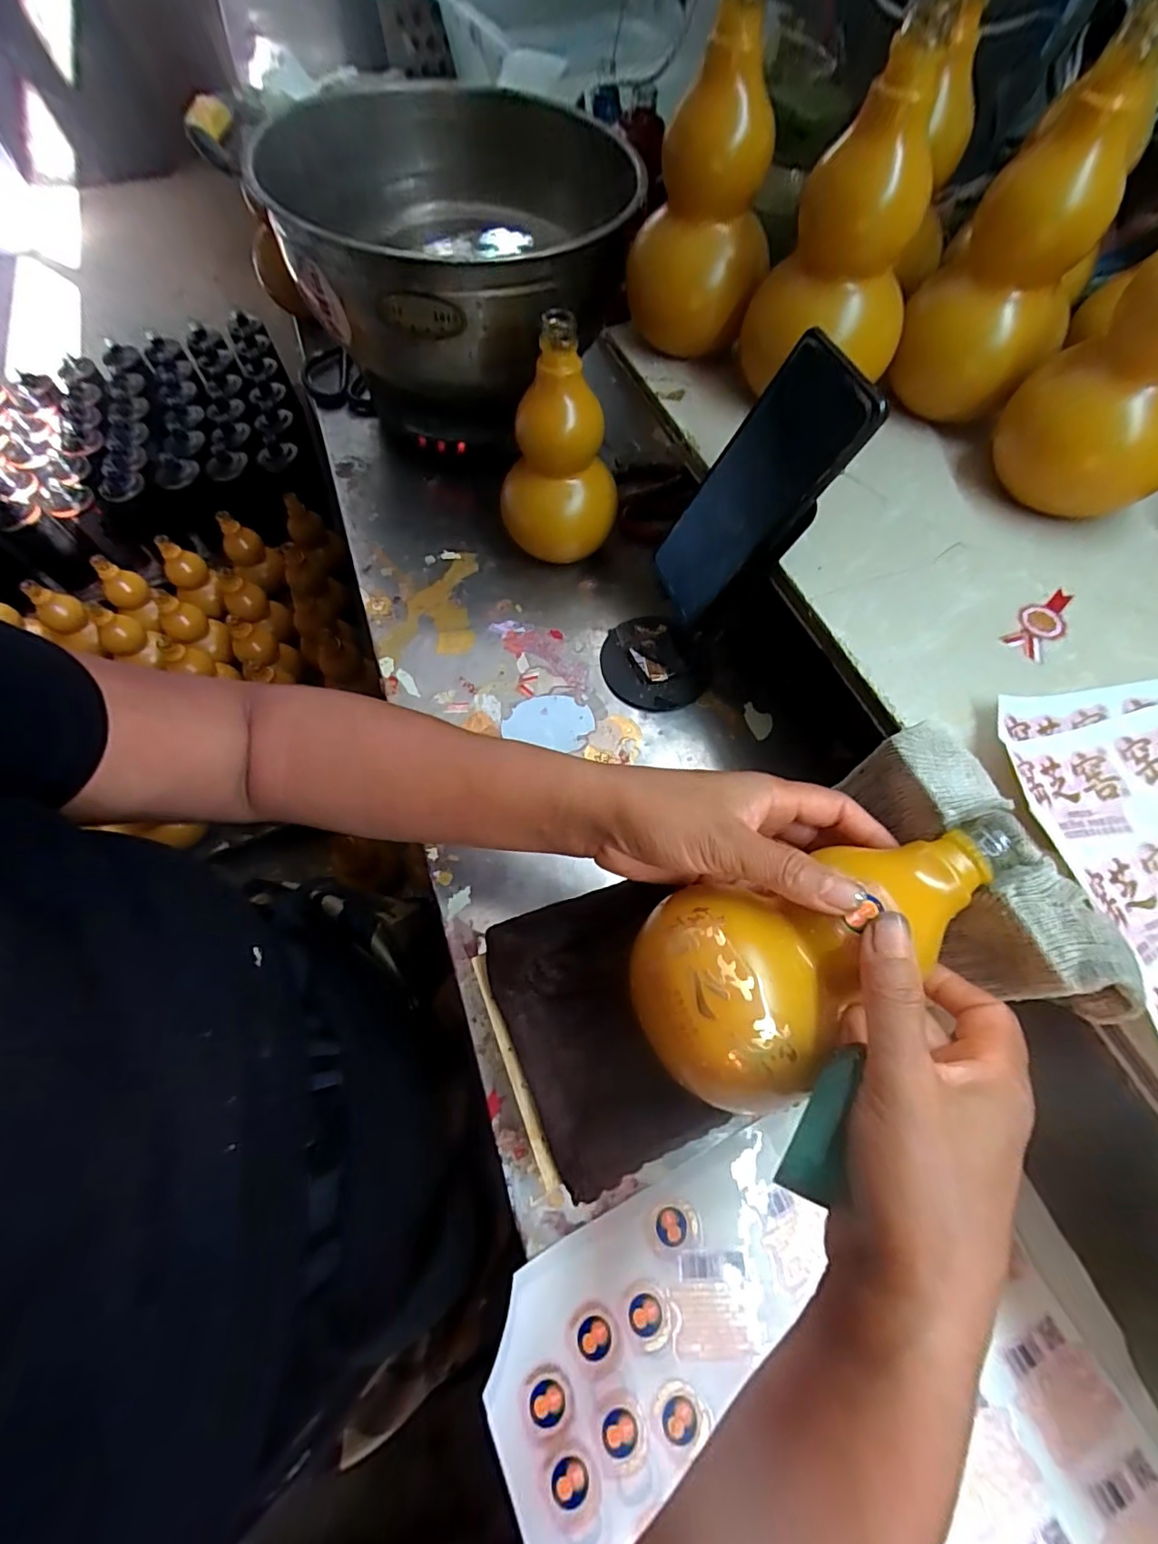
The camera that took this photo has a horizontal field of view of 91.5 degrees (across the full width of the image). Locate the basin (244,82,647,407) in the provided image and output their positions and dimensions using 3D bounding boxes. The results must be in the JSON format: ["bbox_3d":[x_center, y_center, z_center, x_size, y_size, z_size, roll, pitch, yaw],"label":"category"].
[{"bbox_3d":[-0.098,-0.471,0.514,0.284,0.138,0.328,7,65,6],"label":"basin"}]

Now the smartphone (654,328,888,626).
[{"bbox_3d":[0.104,-0.174,0.355,0.009,0.162,0.076,-3,64,-34],"label":"smartphone"}]

